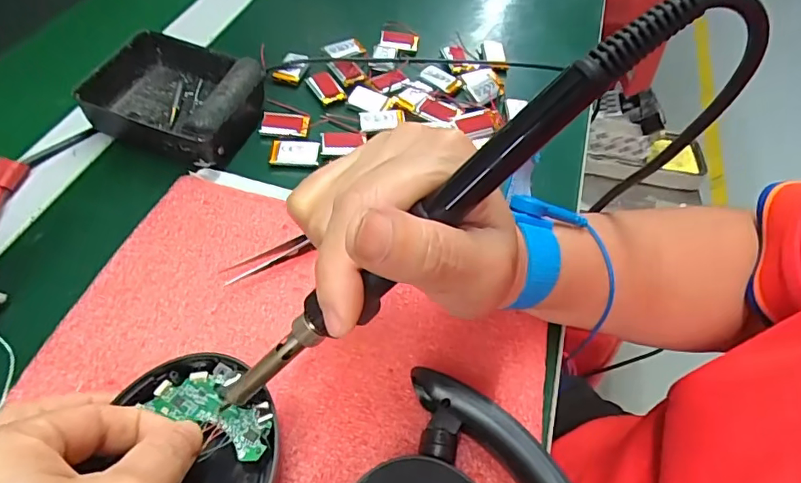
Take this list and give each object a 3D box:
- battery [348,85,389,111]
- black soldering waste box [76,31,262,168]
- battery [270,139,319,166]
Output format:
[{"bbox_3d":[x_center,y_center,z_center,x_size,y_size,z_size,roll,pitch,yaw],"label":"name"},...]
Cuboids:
[{"bbox_3d":[-0.023,-0.103,0.371,0.031,0.004,0.018,26,56,14],"label":"battery"},{"bbox_3d":[-0.139,-0.093,0.333,0.101,0.033,0.080,17,54,8],"label":"black soldering waste box"},{"bbox_3d":[-0.068,-0.059,0.332,0.030,0.004,0.021,7,53,0],"label":"battery"}]

